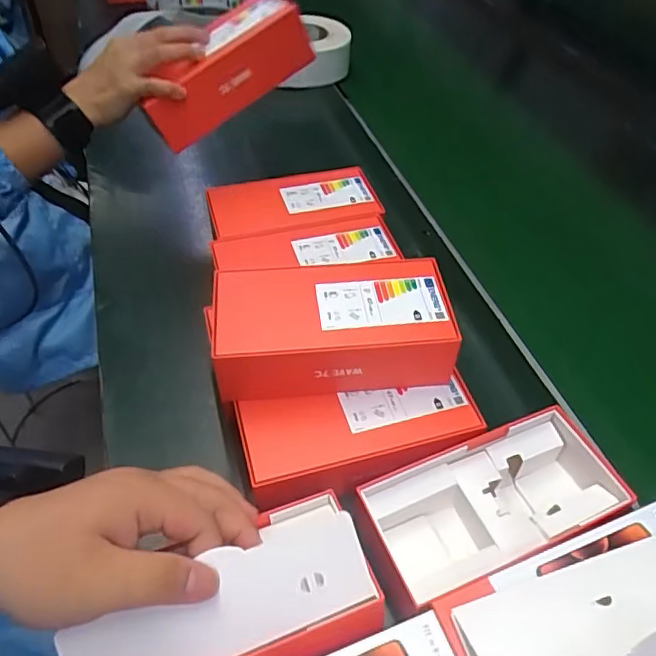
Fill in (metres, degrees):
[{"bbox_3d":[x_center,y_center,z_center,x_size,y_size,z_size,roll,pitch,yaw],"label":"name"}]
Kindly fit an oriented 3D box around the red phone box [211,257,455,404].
[{"bbox_3d":[0.002,-0.001,0.441,0.175,0.062,0.088,-4,49,-9],"label":"red phone box"}]

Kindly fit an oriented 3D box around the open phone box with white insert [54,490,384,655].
[{"bbox_3d":[-0.059,0.168,0.328,0.168,0.043,0.082,-23,84,-17],"label":"open phone box with white insert"}]

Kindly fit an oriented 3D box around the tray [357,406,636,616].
[{"bbox_3d":[0.124,0.130,0.412,0.200,0.058,0.090,-16,51,-18],"label":"tray"}]

